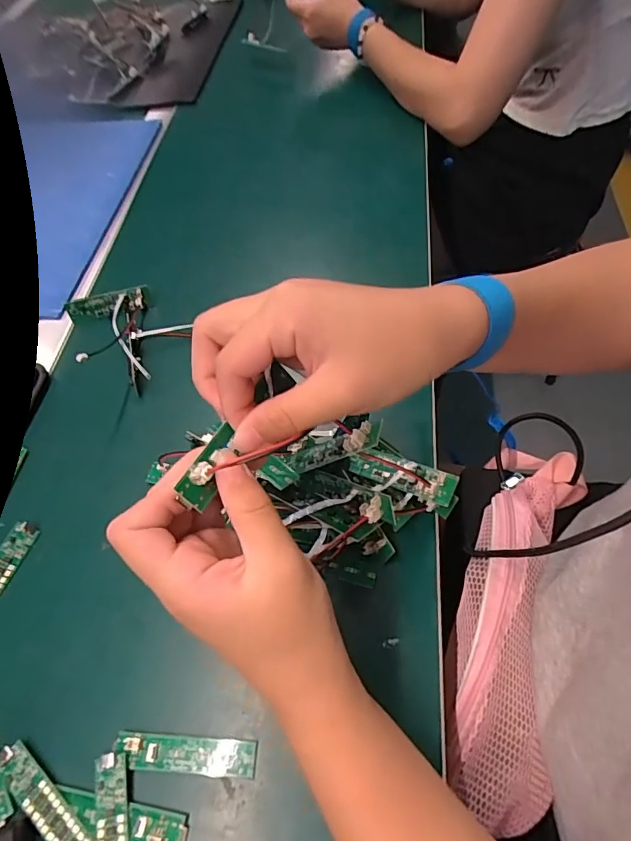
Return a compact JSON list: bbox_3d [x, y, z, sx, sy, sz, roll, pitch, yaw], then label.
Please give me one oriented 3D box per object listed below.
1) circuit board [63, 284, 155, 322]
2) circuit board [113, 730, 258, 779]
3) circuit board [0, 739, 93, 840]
[{"bbox_3d":[-0.202,-0.113,0.467,0.080,0.022,0.012,-12,25,1],"label":"circuit board"},{"bbox_3d":[-0.076,0.193,0.277,0.082,0.005,0.018,1,57,5],"label":"circuit board"},{"bbox_3d":[-0.151,0.217,0.268,0.084,0.004,0.019,32,65,22],"label":"circuit board"}]

